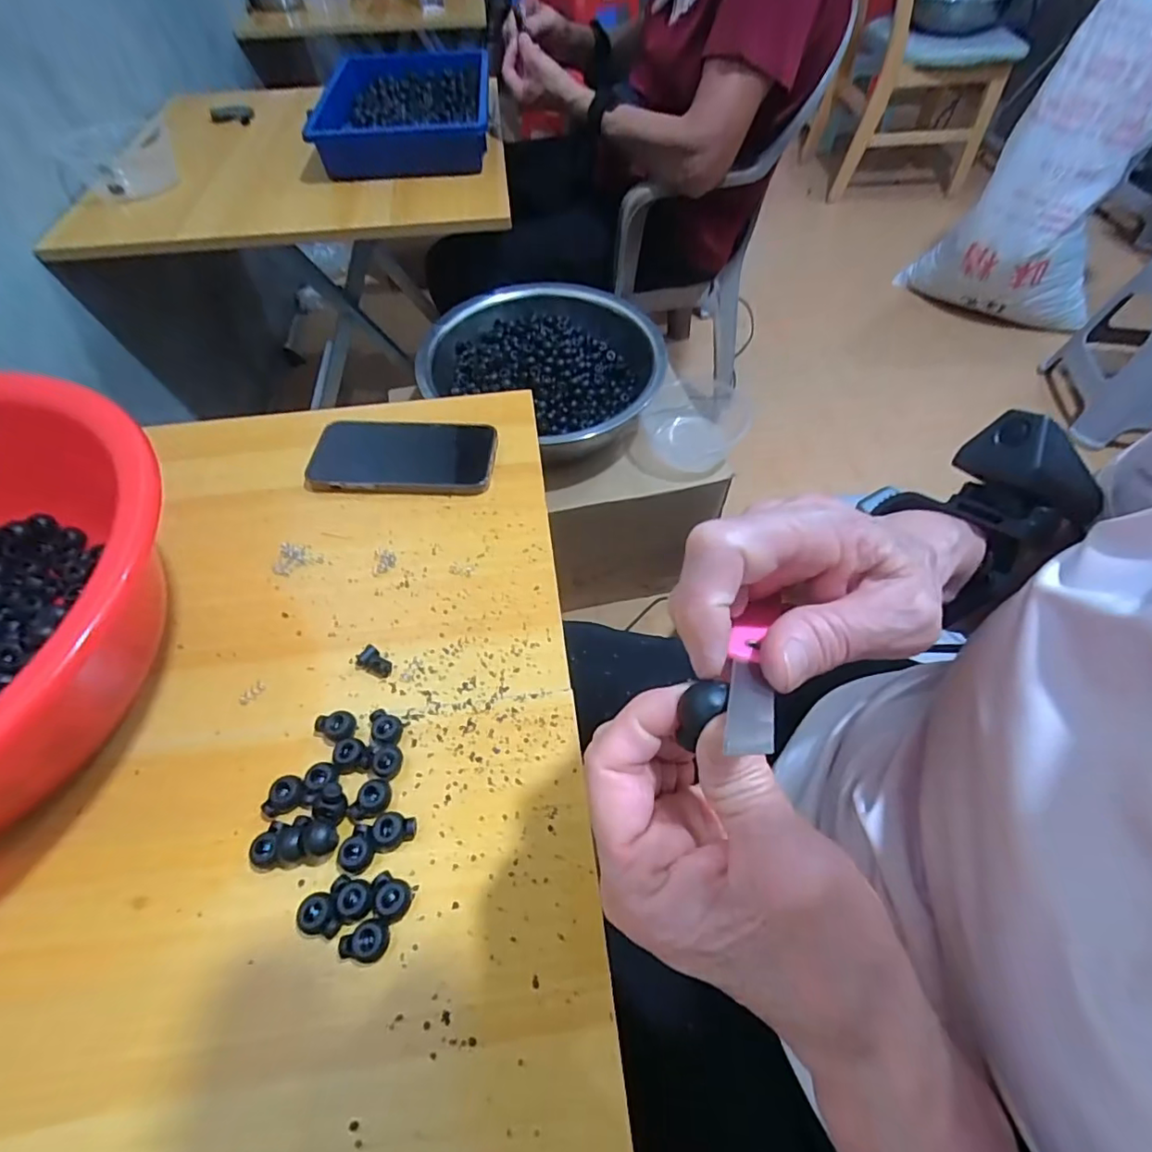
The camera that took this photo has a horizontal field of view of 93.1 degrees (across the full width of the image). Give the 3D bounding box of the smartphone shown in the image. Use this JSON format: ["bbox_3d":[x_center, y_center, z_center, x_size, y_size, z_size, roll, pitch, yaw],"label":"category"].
[{"bbox_3d":[-0.142,-0.099,0.454,0.145,0.012,0.076,1,56,1],"label":"smartphone"}]

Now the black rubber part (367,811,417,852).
[{"bbox_3d":[-0.099,0.136,0.292,0.024,0.011,0.017,-7,56,-5],"label":"black rubber part"}]

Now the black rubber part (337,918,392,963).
[{"bbox_3d":[-0.103,0.176,0.264,0.021,0.010,0.017,1,56,1],"label":"black rubber part"}]

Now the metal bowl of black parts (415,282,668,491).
[{"bbox_3d":[-0.041,-0.289,0.797,0.320,0.125,0.296,0,56,0],"label":"metal bowl of black parts"}]

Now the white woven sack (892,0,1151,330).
[{"bbox_3d":[1.113,-0.909,1.197,0.369,0.646,0.238,-2,56,-1],"label":"white woven sack"}]

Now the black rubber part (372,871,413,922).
[{"bbox_3d":[-0.094,0.161,0.274,0.020,0.012,0.018,25,59,17],"label":"black rubber part"}]

